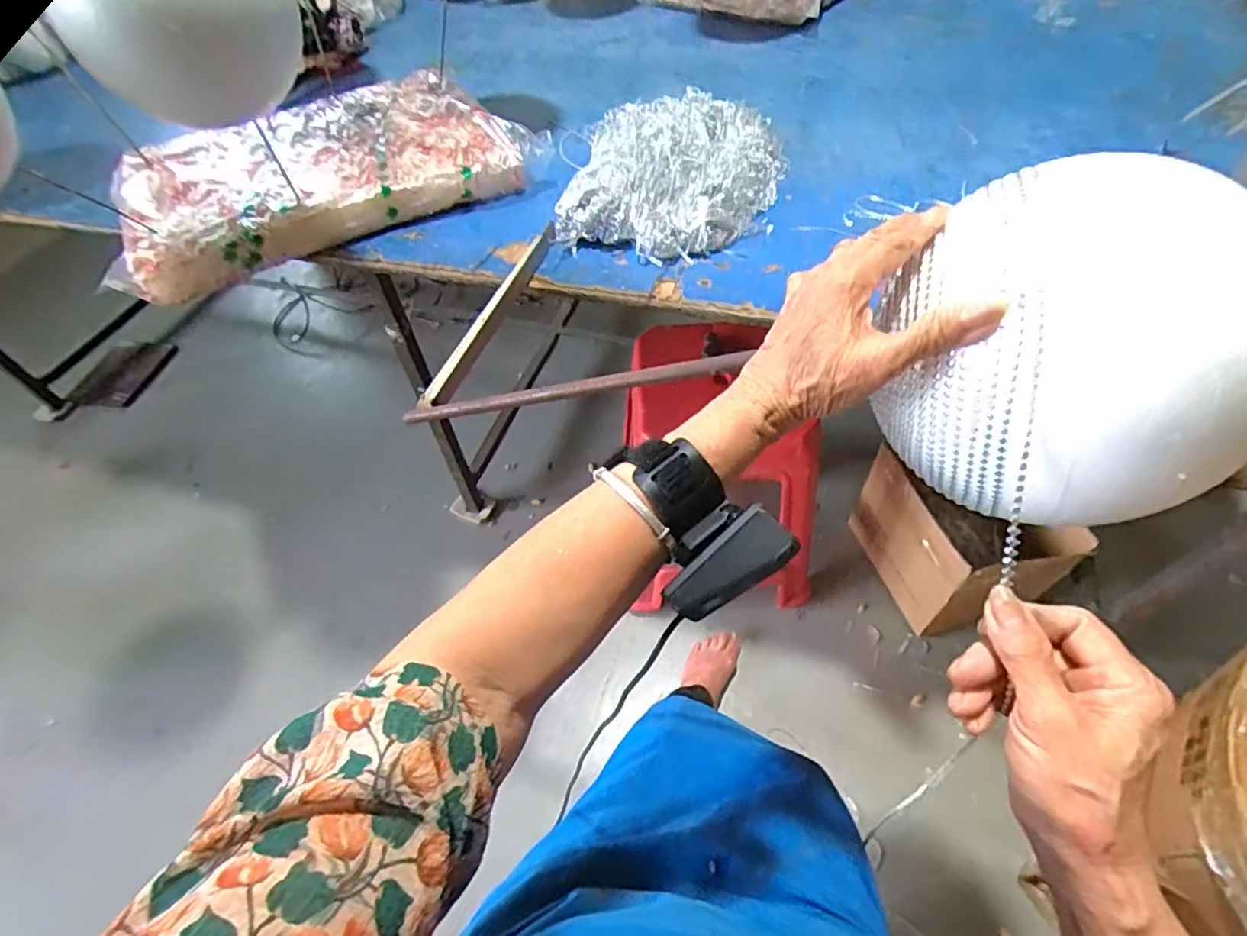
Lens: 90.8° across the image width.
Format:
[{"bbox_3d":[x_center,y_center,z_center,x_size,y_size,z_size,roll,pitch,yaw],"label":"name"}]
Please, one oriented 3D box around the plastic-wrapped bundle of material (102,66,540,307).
[{"bbox_3d":[-0.438,-0.433,0.882,0.531,0.076,0.366,-27,55,-15],"label":"plastic-wrapped bundle of material"}]

